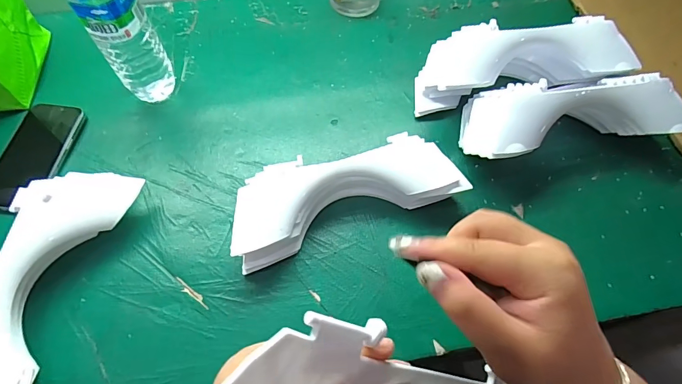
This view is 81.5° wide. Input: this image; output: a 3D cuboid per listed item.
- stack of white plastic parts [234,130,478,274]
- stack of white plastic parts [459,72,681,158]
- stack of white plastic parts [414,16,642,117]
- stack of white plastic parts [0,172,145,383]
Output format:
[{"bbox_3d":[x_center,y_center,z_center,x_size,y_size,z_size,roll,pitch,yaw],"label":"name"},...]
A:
[{"bbox_3d":[0.004,0.001,0.450,0.268,0.050,0.097,-17,61,-11],"label":"stack of white plastic parts"},{"bbox_3d":[0.274,-0.097,0.497,0.264,0.083,0.117,-7,60,-6],"label":"stack of white plastic parts"},{"bbox_3d":[0.236,-0.167,0.529,0.267,0.091,0.088,-3,60,-3],"label":"stack of white plastic parts"},{"bbox_3d":[-0.290,0.090,0.380,0.094,0.067,0.258,9,60,4],"label":"stack of white plastic parts"}]

